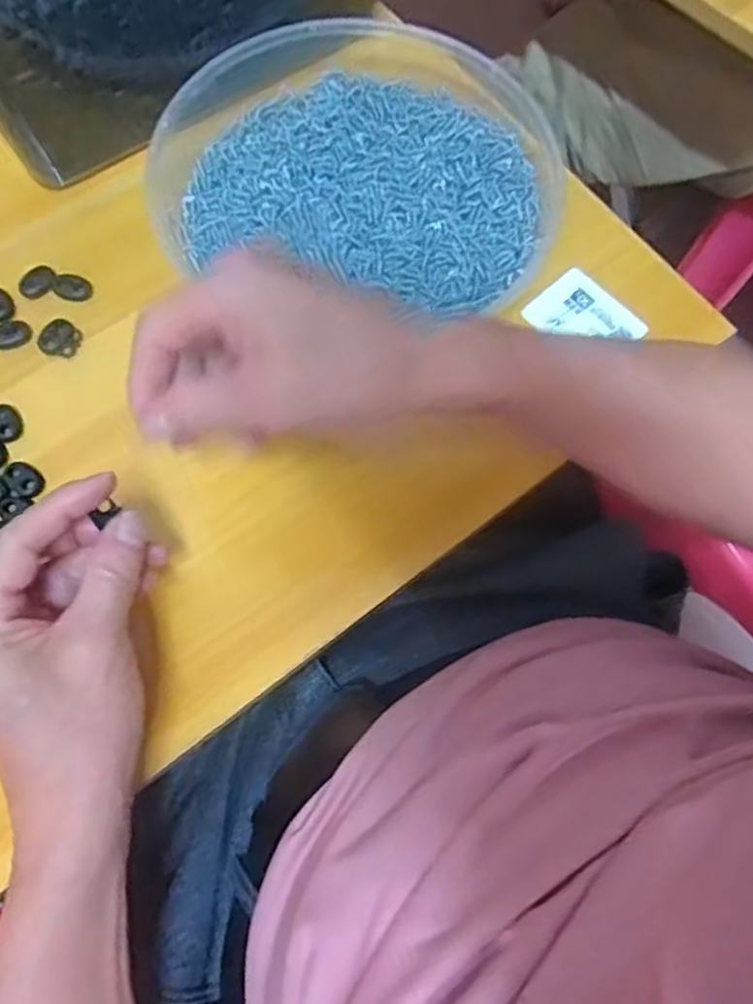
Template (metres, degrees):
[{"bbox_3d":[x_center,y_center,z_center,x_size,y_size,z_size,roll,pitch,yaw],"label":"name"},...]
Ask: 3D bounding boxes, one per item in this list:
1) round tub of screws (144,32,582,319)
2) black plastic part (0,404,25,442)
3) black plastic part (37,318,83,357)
[{"bbox_3d":[-0.003,-0.209,0.447,0.230,0.047,0.215,0,70,-1],"label":"round tub of screws"},{"bbox_3d":[-0.196,-0.043,0.395,0.016,0.004,0.023,-30,73,-11],"label":"black plastic part"},{"bbox_3d":[-0.177,-0.091,0.417,0.024,0.004,0.021,37,73,12],"label":"black plastic part"}]

